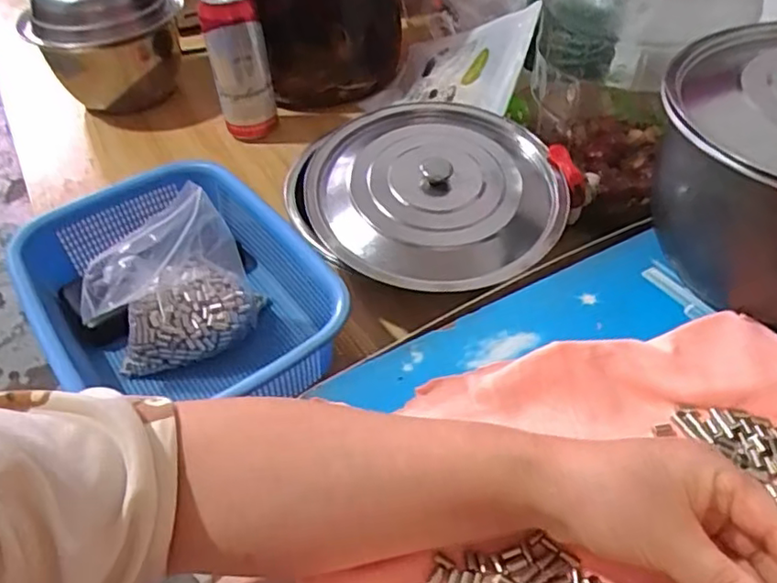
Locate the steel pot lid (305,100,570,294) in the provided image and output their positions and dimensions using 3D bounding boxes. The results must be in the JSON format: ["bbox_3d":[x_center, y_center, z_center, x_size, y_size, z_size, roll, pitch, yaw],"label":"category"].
[{"bbox_3d":[0.040,-0.097,0.538,0.215,0.032,0.217,-1,45,1],"label":"steel pot lid"}]

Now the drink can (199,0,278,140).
[{"bbox_3d":[-0.169,-0.256,0.705,0.064,0.161,0.059,-11,46,-8],"label":"drink can"}]

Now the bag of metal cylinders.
[{"bbox_3d":[-0.170,-0.004,0.477,0.133,0.130,0.060,-17,48,-14],"label":"bag of metal cylinders"}]

